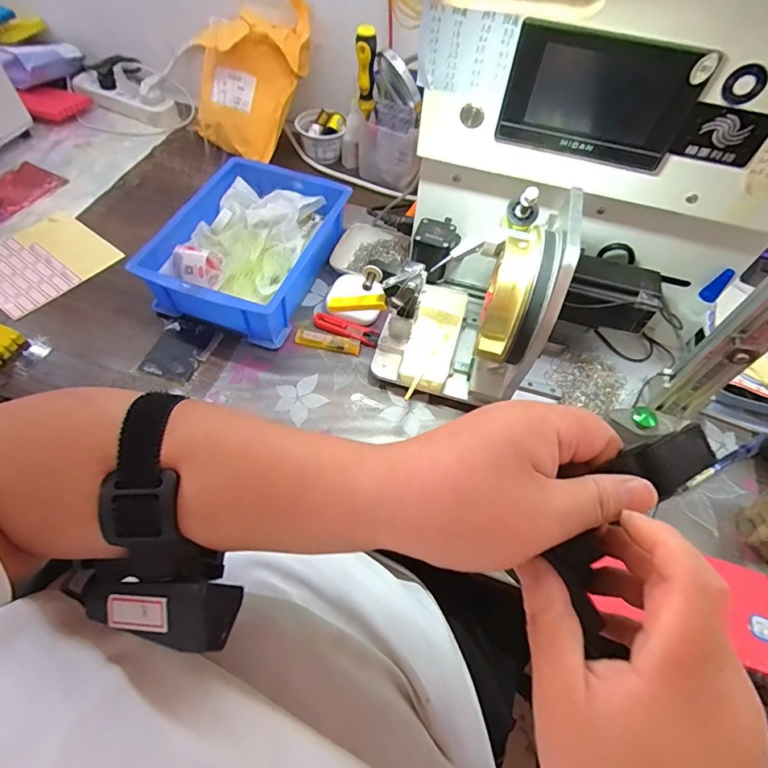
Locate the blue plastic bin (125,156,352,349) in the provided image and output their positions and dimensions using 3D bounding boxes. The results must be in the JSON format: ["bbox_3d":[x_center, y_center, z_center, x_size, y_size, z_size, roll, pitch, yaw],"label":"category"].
[{"bbox_3d":[-0.164,-0.177,0.581,0.179,0.077,0.248,18,58,8],"label":"blue plastic bin"}]

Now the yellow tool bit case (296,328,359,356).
[{"bbox_3d":[-0.067,-0.051,0.538,0.078,0.010,0.019,12,58,4],"label":"yellow tool bit case"}]

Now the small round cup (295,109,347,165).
[{"bbox_3d":[-0.097,-0.397,0.727,0.064,0.057,0.065,-31,64,-21],"label":"small round cup"}]

